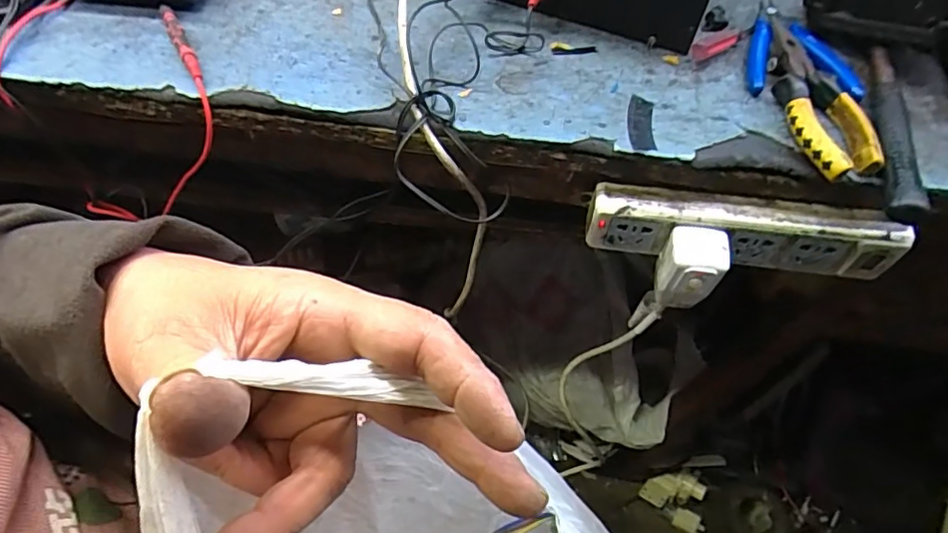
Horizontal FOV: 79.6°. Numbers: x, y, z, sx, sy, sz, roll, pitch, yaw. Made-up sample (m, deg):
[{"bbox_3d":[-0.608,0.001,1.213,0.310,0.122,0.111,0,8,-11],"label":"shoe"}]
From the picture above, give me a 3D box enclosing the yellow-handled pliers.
[{"bbox_3d":[0.233,-0.132,0.405,0.046,0.020,0.174,-1,54,-4],"label":"yellow-handled pliers"}]

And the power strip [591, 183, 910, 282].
[{"bbox_3d":[0.186,-0.026,0.404,0.208,0.050,0.028,8,54,2],"label":"power strip"}]

